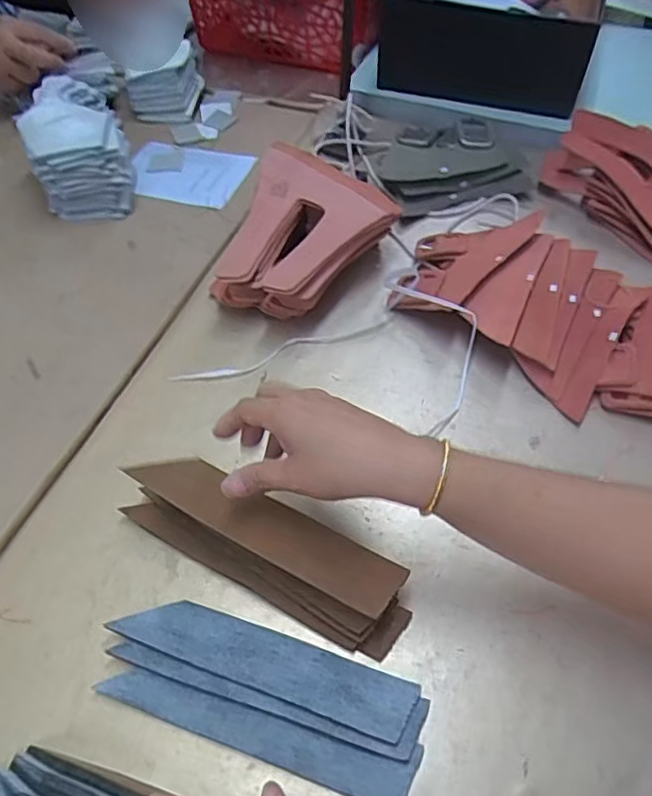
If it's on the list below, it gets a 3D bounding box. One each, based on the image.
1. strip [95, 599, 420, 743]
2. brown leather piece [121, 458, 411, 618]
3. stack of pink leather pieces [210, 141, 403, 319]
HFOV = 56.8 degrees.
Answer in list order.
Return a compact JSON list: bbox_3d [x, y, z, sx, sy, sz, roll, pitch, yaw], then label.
[{"bbox_3d":[-0.041,0.170,0.392,0.195,0.005,0.041,14,43,11],"label":"strip"},{"bbox_3d":[-0.041,0.085,0.410,0.192,0.007,0.039,26,57,11],"label":"brown leather piece"},{"bbox_3d":[-0.010,-0.161,0.597,0.149,0.069,0.203,10,54,8],"label":"stack of pink leather pieces"}]

